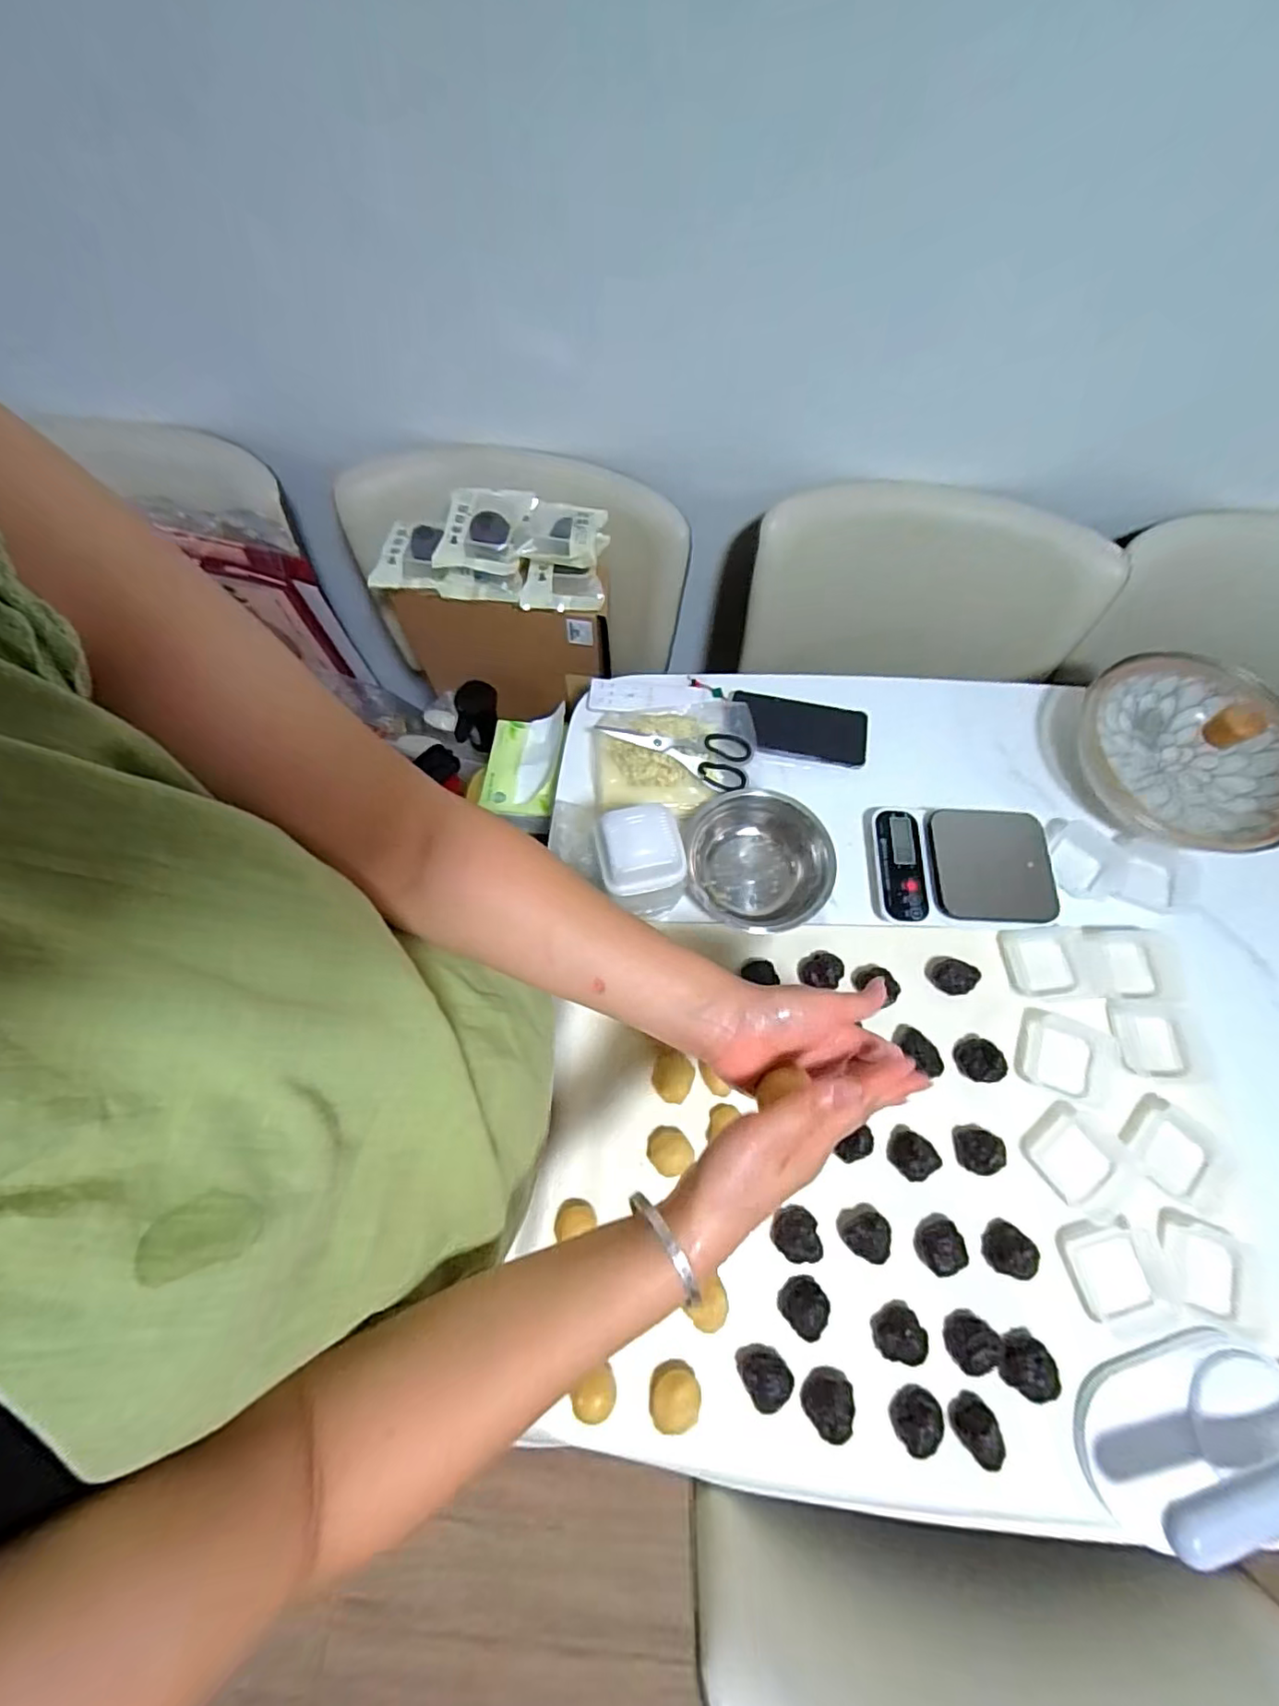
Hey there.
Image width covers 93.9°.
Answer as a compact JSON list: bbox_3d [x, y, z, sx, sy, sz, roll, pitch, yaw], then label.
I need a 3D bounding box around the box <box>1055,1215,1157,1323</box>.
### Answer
[{"bbox_3d":[0.408,0.363,0.522,0.059,0.020,0.073,-15,71,-6],"label":"box"}]

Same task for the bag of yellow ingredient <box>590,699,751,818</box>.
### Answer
[{"bbox_3d":[0.038,-0.108,0.663,0.174,0.033,0.129,1,70,0],"label":"bag of yellow ingredient"}]

